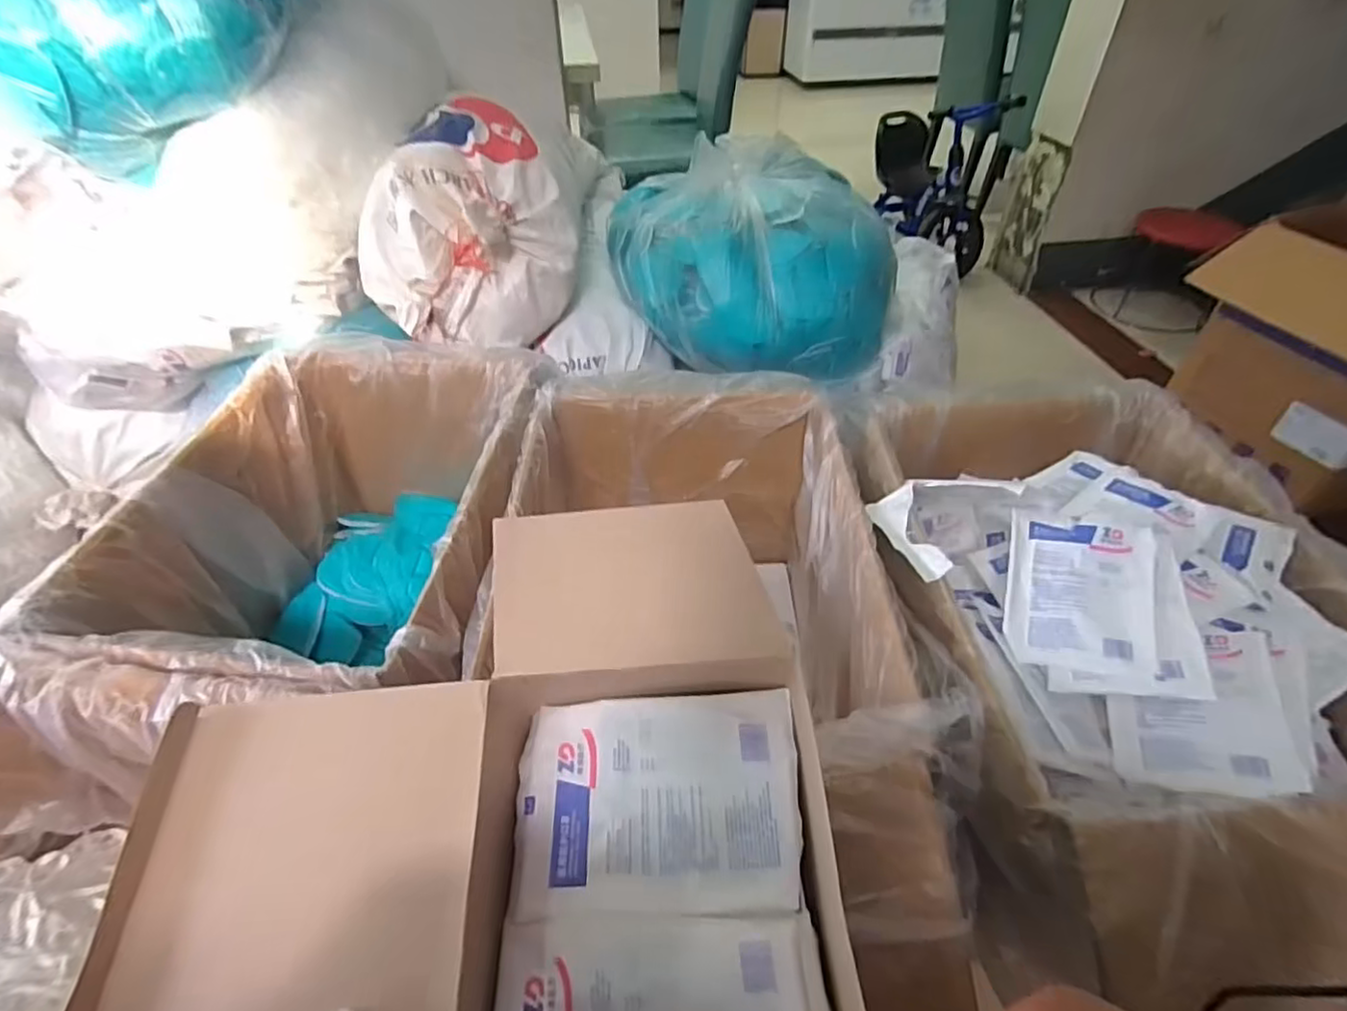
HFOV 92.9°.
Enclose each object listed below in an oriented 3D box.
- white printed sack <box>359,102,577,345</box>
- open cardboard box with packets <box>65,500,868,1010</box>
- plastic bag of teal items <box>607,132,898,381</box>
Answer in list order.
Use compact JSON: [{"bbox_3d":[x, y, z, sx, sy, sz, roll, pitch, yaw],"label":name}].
[{"bbox_3d":[-0.391,-0.520,1.240,0.294,0.338,0.389,27,51,26],"label":"white printed sack"},{"bbox_3d":[-0.109,0.179,0.356,0.383,0.157,0.310,-4,45,-4],"label":"open cardboard box with packets"},{"bbox_3d":[0.194,-0.604,1.559,0.665,0.324,0.651,11,46,11],"label":"plastic bag of teal items"}]

